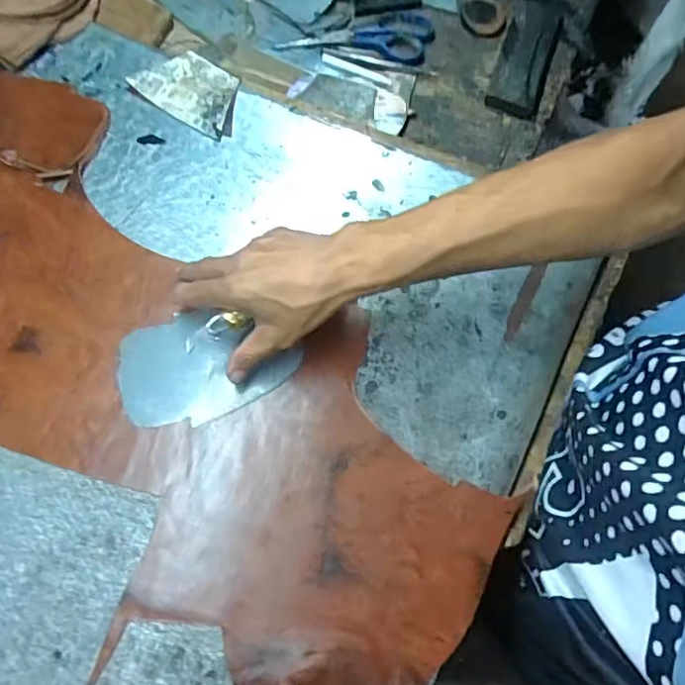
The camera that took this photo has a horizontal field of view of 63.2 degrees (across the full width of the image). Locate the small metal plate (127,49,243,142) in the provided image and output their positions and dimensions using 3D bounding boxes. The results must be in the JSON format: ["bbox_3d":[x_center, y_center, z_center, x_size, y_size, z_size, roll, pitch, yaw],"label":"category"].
[{"bbox_3d":[-0.158,-0.263,0.574,0.110,0.010,0.070,30,73,10],"label":"small metal plate"}]

